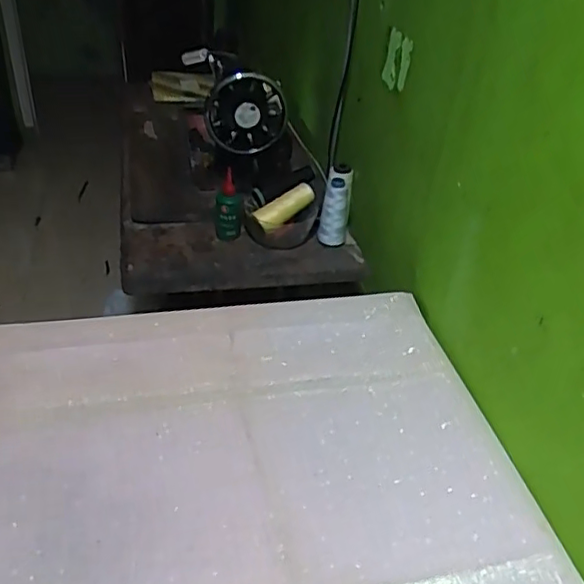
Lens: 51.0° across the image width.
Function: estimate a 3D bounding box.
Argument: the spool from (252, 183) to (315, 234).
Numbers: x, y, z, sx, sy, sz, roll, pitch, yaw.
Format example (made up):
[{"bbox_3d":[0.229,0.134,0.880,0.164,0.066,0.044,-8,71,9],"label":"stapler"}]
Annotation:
[{"bbox_3d":[-0.010,-0.137,1.001,0.105,0.035,0.033,-35,48,-12],"label":"spool"}]

